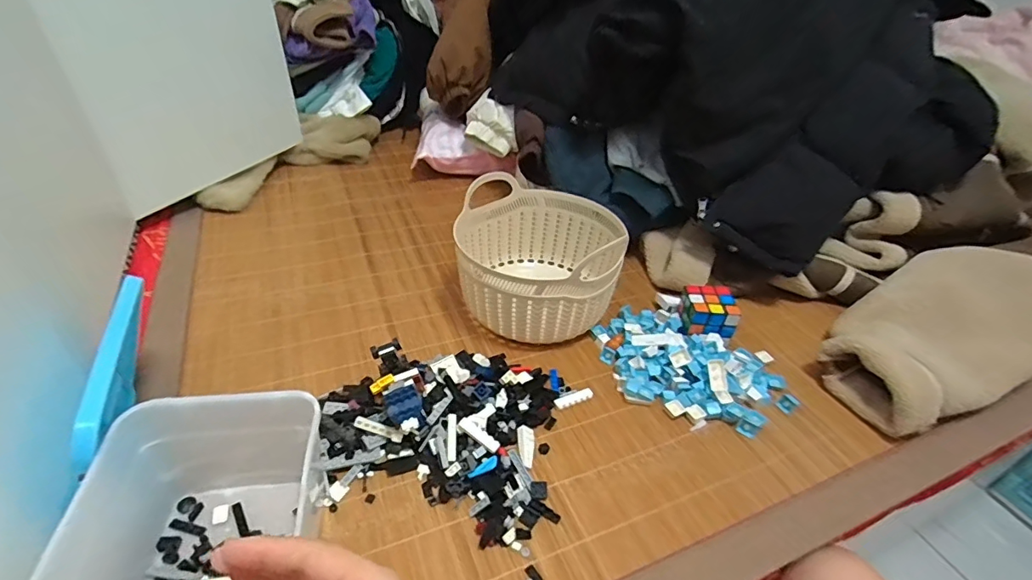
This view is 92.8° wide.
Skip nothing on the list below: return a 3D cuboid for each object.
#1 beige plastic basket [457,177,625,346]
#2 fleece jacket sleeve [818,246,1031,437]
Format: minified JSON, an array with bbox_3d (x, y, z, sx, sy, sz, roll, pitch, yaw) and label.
[{"bbox_3d":[0.033,-0.037,0.669,0.209,0.133,0.217,2,39,-2],"label":"beige plastic basket"},{"bbox_3d":[0.563,0.047,0.641,0.394,0.097,0.171,-17,43,-24],"label":"fleece jacket sleeve"}]

